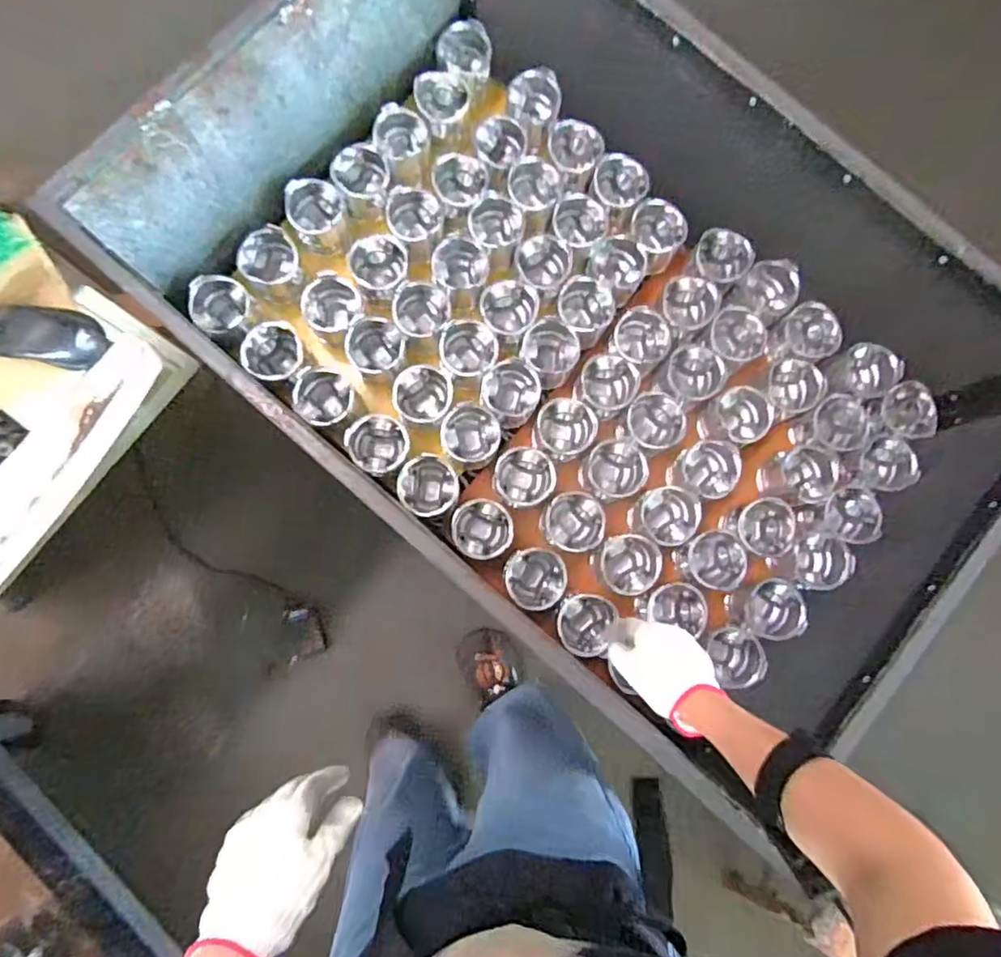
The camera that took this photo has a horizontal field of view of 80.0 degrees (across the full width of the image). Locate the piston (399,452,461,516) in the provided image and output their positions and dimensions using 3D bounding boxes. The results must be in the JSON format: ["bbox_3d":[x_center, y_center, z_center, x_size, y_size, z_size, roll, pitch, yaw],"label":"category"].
[{"bbox_3d":[-0.109,0.014,0.915,0.088,0.070,0.090,1,82,-4],"label":"piston"}]

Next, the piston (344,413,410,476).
[{"bbox_3d":[-0.183,-0.049,0.913,0.088,0.068,0.087,1,82,-4],"label":"piston"}]

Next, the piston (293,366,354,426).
[{"bbox_3d":[-0.268,-0.123,0.919,0.089,0.066,0.090,1,82,-4],"label":"piston"}]

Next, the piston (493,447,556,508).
[{"bbox_3d":[0.035,0.000,0.922,0.090,0.067,0.090,1,82,-4],"label":"piston"}]

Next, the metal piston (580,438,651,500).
[{"bbox_3d":[0.176,-0.011,0.948,0.096,0.079,0.092,1,82,-4],"label":"metal piston"}]

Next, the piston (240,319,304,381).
[{"bbox_3d":[-0.345,-0.191,0.918,0.088,0.056,0.089,1,82,-4],"label":"piston"}]

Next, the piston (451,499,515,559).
[{"bbox_3d":[-0.029,0.078,0.912,0.088,0.098,0.085,1,82,-4],"label":"piston"}]

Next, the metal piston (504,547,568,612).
[{"bbox_3d":[0.051,0.153,0.908,0.089,0.076,0.089,3,82,-3],"label":"metal piston"}]

